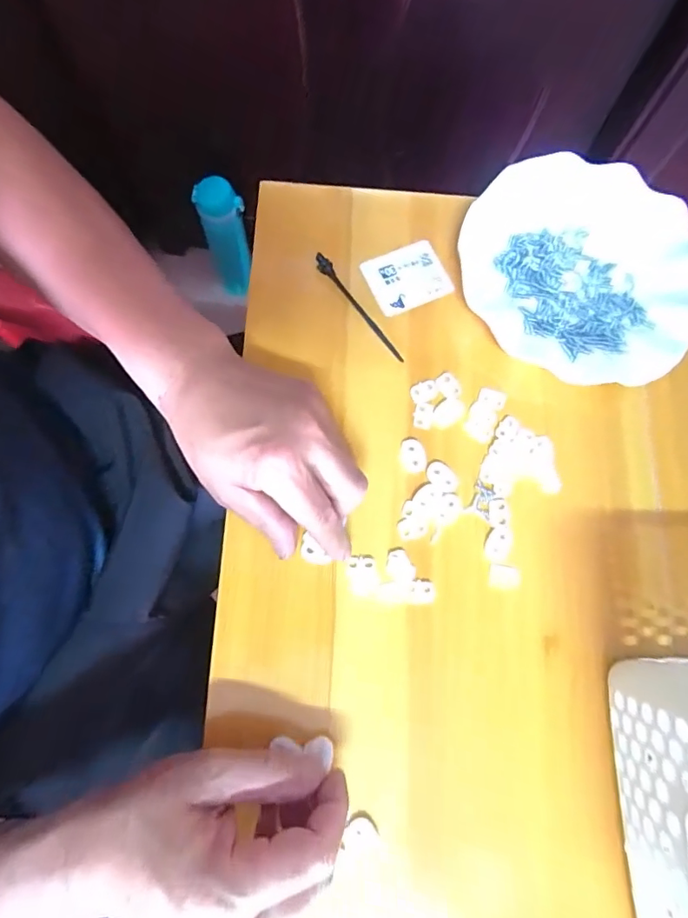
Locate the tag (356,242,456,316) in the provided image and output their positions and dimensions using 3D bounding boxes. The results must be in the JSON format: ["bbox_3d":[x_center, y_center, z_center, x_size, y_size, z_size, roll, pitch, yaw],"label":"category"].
[{"bbox_3d":[0.049,-0.141,0.383,0.060,0.004,0.050,-23,80,-7],"label":"tag"}]

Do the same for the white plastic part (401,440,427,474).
[{"bbox_3d":[0.049,-0.002,0.340,0.017,0.004,0.023,-9,77,-5],"label":"white plastic part"}]

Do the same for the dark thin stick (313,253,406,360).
[{"bbox_3d":[0.012,-0.113,0.366,0.010,0.010,0.102,-38,81,-11],"label":"dark thin stick"}]

